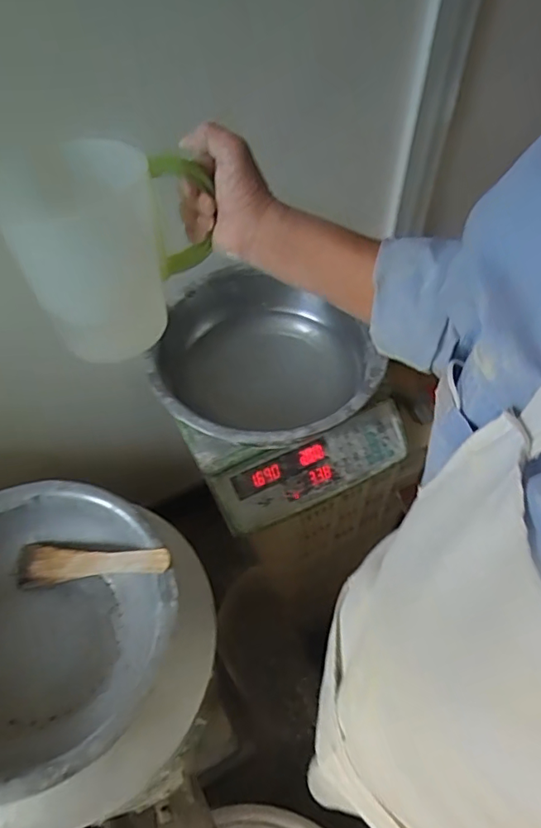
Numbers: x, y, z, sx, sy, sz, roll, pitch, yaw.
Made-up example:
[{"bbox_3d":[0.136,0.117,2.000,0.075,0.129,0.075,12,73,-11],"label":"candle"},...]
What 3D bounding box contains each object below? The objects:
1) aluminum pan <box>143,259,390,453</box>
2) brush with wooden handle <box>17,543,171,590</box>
[{"bbox_3d":[0.003,-0.071,0.786,0.293,0.112,0.303,-1,53,1],"label":"aluminum pan"},{"bbox_3d":[-0.205,0.165,0.615,0.201,0.008,0.048,-11,72,16],"label":"brush with wooden handle"}]

